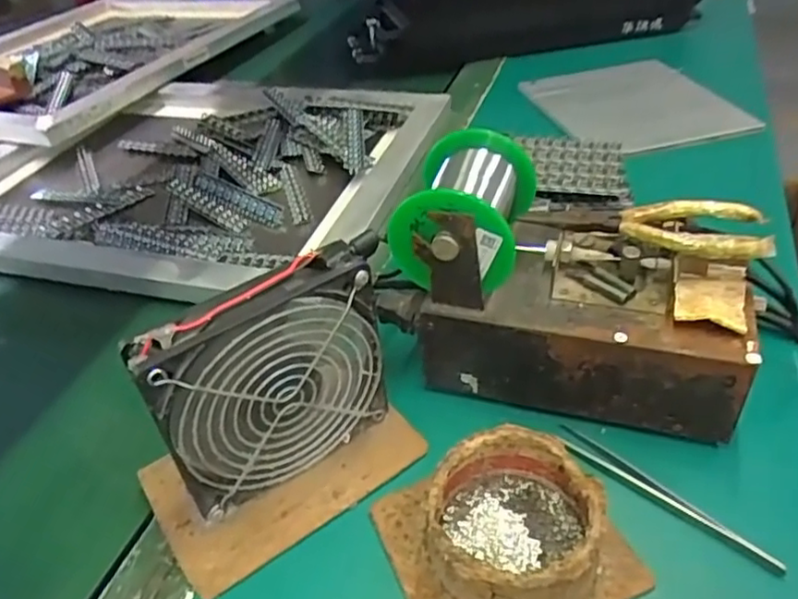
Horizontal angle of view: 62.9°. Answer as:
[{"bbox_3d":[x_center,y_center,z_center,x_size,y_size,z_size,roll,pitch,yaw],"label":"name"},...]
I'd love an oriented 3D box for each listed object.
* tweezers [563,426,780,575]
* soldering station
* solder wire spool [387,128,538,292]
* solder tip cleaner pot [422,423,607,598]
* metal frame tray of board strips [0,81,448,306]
[{"bbox_3d":[0.137,0.103,0.344,0.014,0.004,0.123,-34,48,-28],"label":"tweezers"},{"bbox_3d":[0.108,0.001,0.382,0.177,0.106,0.084,9,43,17],"label":"soldering station"},{"bbox_3d":[0.039,-0.049,0.379,0.069,0.075,0.084,8,41,16],"label":"solder wire spool"},{"bbox_3d":[0.055,0.109,0.317,0.079,0.040,0.083,-3,41,3],"label":"solder tip cleaner pot"},{"bbox_3d":[-0.223,-0.136,0.661,0.469,0.032,0.359,8,41,17],"label":"metal frame tray of board strips"}]

